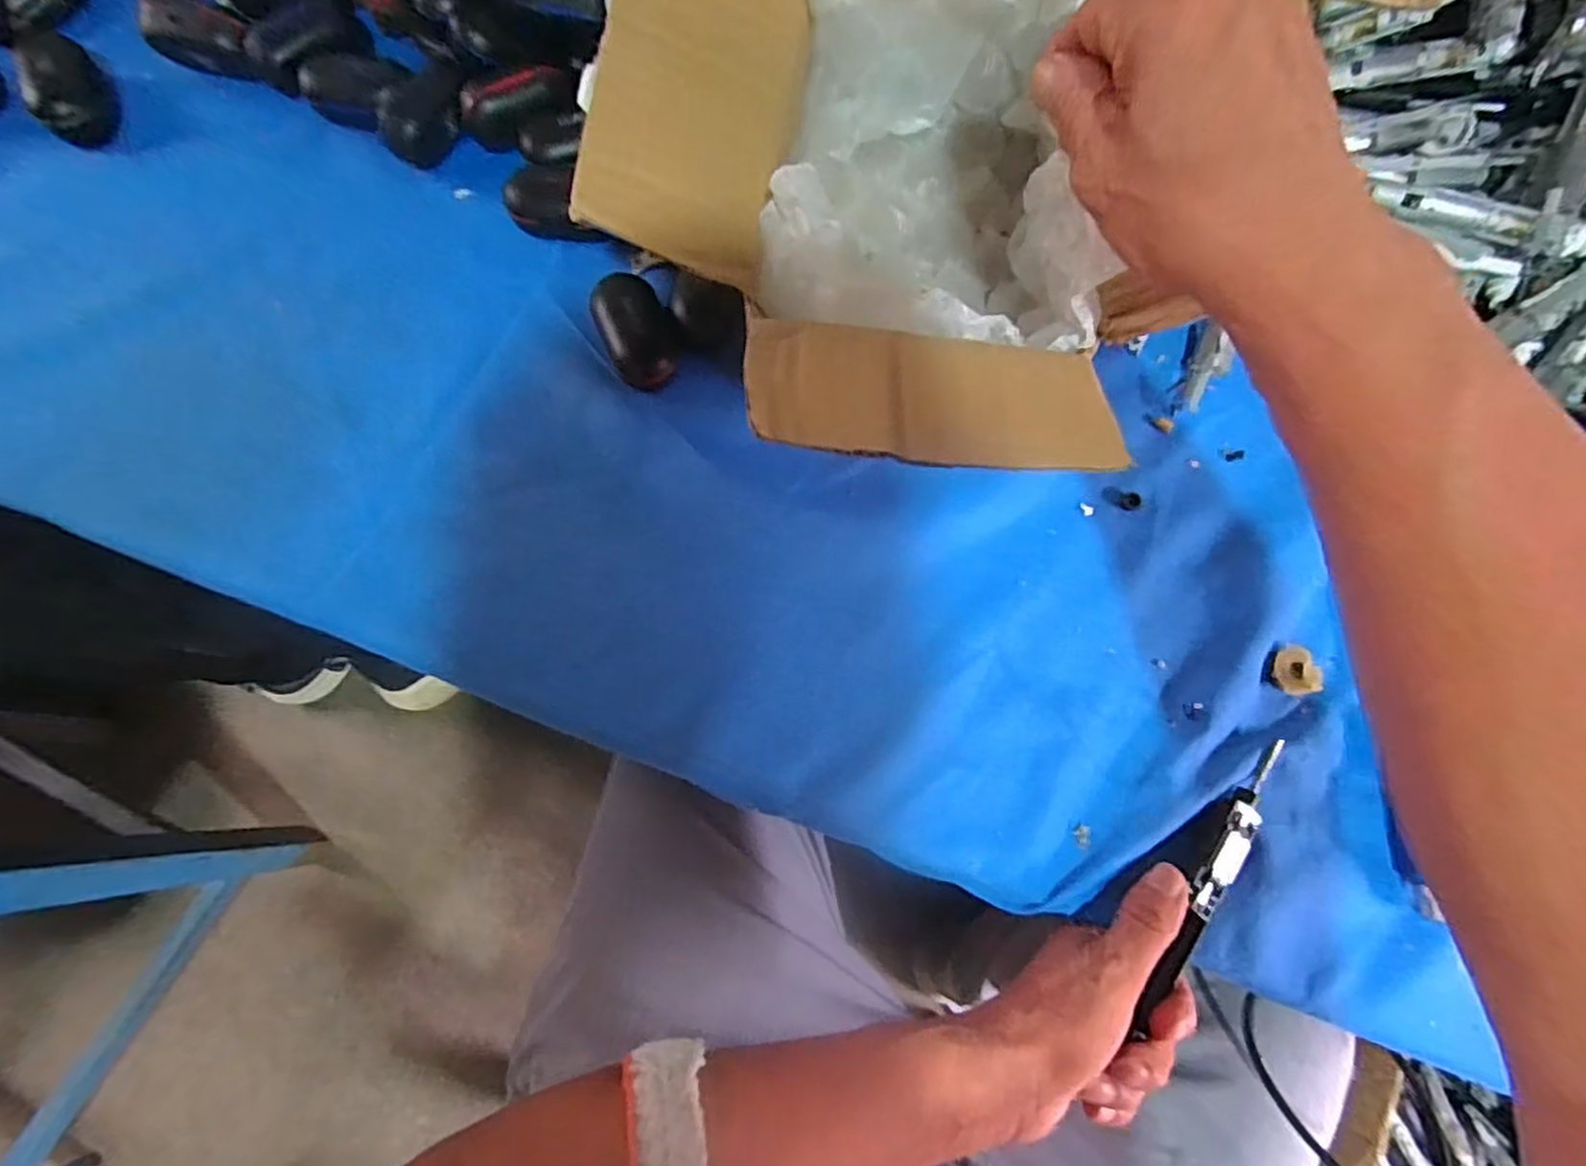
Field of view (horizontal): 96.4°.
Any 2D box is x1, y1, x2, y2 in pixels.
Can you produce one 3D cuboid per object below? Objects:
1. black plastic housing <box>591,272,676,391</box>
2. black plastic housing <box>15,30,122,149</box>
[{"bbox_3d":[-0.087,-0.138,0.394,0.035,0.026,0.062,-22,76,-8],"label":"black plastic housing"},{"bbox_3d":[-0.437,-0.297,0.425,0.044,0.046,0.040,-38,78,-12],"label":"black plastic housing"}]

